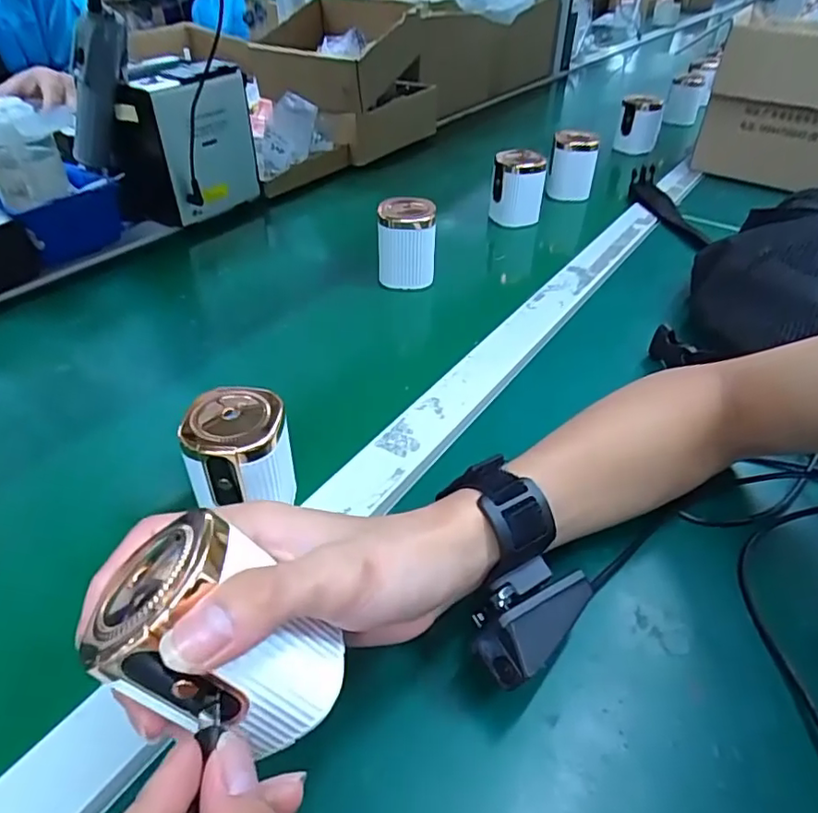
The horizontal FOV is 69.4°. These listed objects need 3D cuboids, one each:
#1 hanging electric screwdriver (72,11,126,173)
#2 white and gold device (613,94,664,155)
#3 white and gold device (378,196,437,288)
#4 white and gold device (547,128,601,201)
[{"bbox_3d":[-0.305,-0.309,0.580,0.025,0.170,0.032,43,49,-5],"label":"hanging electric screwdriver"},{"bbox_3d":[0.348,-0.425,0.895,0.064,0.075,0.062,17,43,19],"label":"white and gold device"},{"bbox_3d":[-0.002,-0.157,0.567,0.052,0.071,0.045,2,40,1],"label":"white and gold device"},{"bbox_3d":[0.204,-0.299,0.735,0.057,0.072,0.052,11,41,11],"label":"white and gold device"}]

